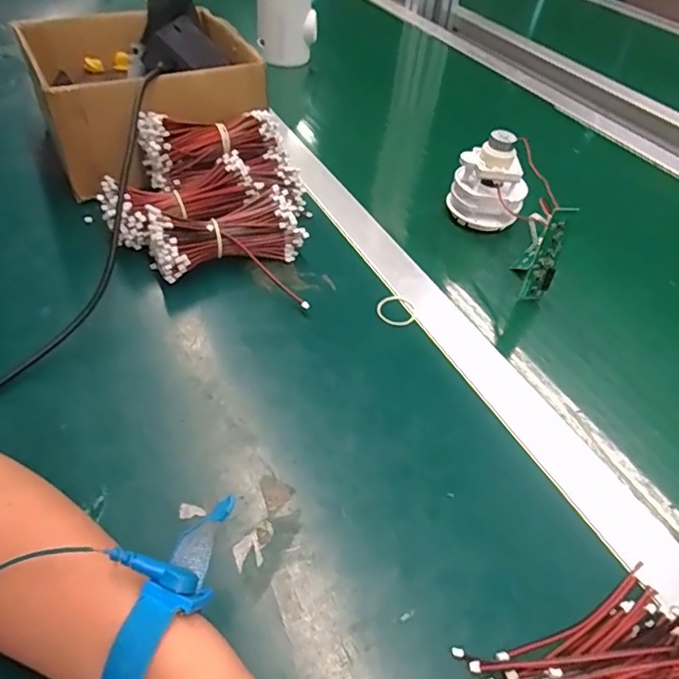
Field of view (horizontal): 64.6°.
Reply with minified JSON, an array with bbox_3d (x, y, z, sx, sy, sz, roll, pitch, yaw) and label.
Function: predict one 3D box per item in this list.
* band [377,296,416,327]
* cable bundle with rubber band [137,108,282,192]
[{"bbox_3d":[0.047,-0.025,0.441,0.031,0.005,0.037,9,45,5],"label":"band"},{"bbox_3d":[-0.116,-0.184,0.496,0.126,0.055,0.046,-15,50,-19],"label":"cable bundle with rubber band"}]

